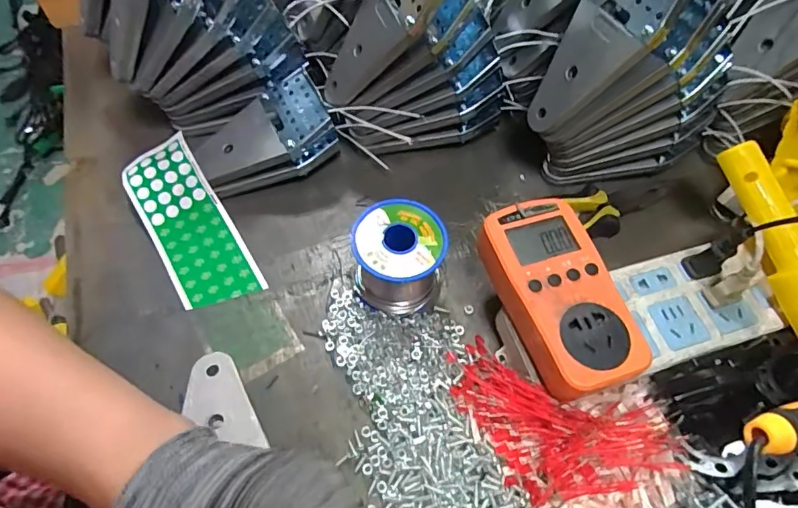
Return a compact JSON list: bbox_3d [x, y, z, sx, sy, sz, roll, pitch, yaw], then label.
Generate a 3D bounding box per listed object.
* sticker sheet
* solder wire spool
[{"bbox_3d":[-0.171,-0.026,0.391,0.058,0.027,0.150,-29,65,-18],"label":"sticker sheet"},{"bbox_3d":[-0.001,0.006,0.361,0.063,0.063,0.065,1,59,-2],"label":"solder wire spool"}]

